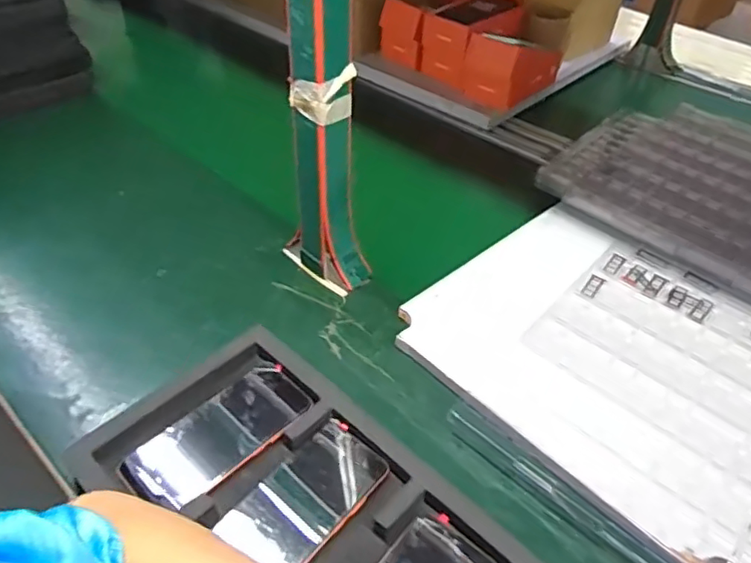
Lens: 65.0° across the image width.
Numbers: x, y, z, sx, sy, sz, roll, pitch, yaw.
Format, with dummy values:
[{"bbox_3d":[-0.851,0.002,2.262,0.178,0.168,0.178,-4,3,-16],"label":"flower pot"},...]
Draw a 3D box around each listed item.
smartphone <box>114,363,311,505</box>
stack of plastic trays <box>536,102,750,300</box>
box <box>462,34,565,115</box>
[{"bbox_3d":[-0.144,0.141,0.550,0.080,0.014,0.167,34,50,30],"label":"smartphone"},{"bbox_3d":[0.498,-0.113,0.830,0.451,0.061,0.377,32,50,29],"label":"stack of plastic trays"},{"bbox_3d":[0.256,-0.407,1.091,0.101,0.107,0.199,34,50,30],"label":"box"}]

